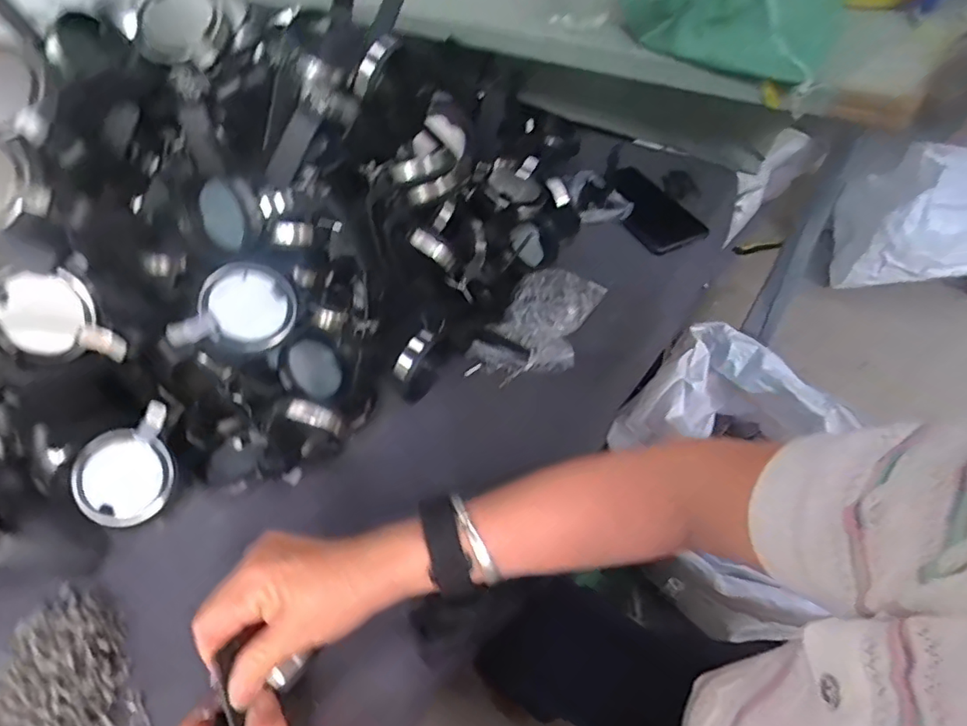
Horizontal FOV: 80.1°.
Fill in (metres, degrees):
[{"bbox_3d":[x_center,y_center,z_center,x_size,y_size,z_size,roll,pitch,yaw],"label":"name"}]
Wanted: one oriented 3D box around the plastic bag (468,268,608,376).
[{"bbox_3d":[0.059,-0.047,0.599,0.098,0.028,0.139,15,52,15],"label":"plastic bag"}]

